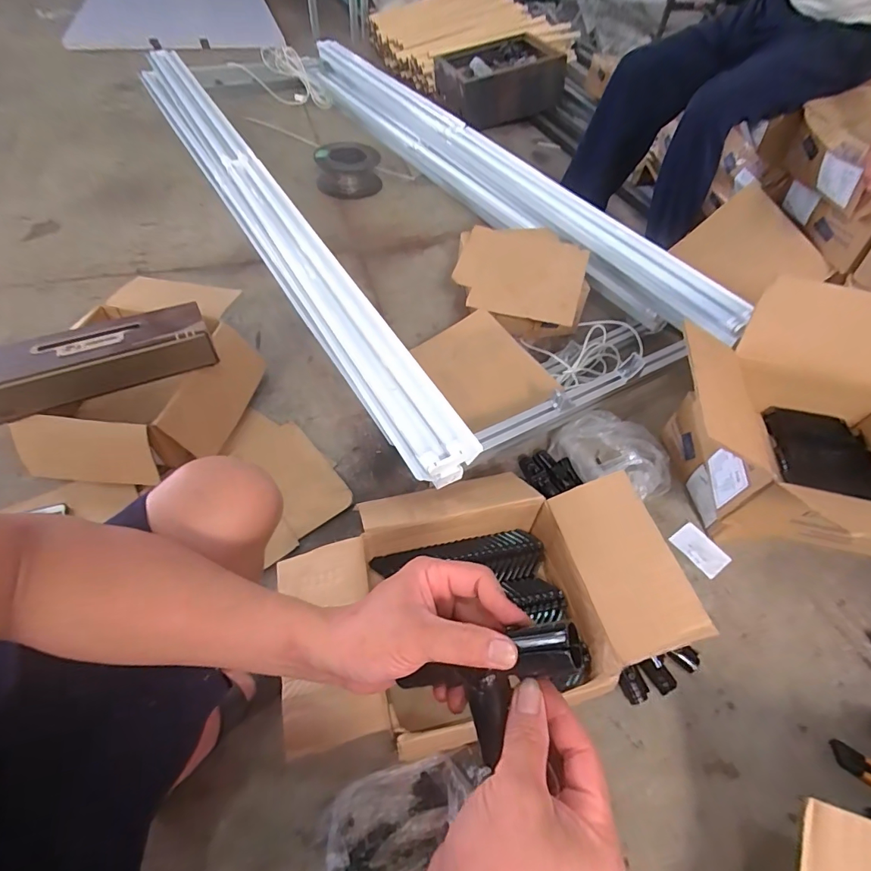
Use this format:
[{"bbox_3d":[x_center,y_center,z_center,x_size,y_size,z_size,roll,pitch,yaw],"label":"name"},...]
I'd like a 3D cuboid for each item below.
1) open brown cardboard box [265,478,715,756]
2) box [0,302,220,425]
[{"bbox_3d":[0.055,0.229,0.712,0.550,0.176,0.371,-10,52,-12],"label":"open brown cardboard box"},{"bbox_3d":[-0.644,-0.149,0.870,0.407,0.088,0.125,-18,54,-17],"label":"box"}]

